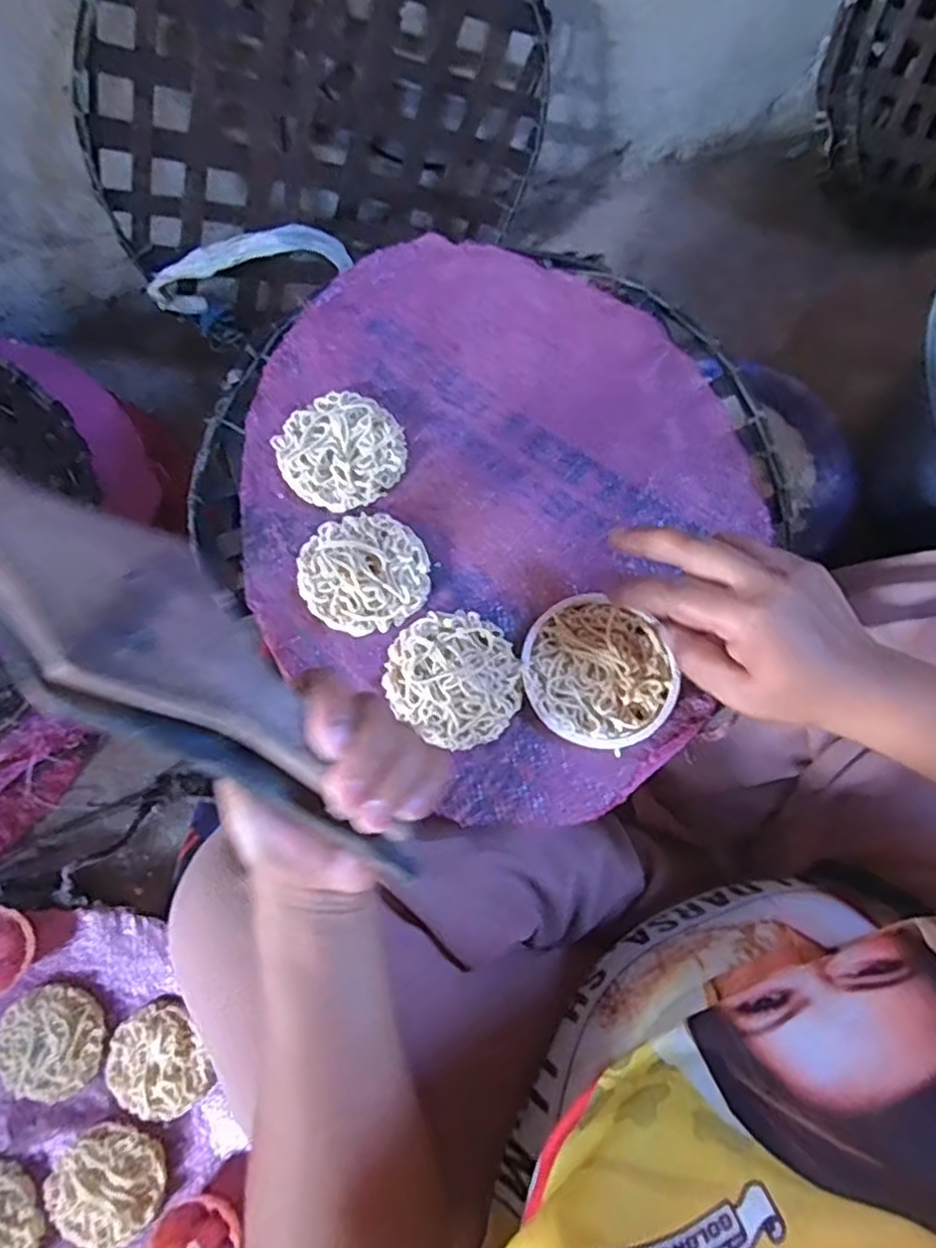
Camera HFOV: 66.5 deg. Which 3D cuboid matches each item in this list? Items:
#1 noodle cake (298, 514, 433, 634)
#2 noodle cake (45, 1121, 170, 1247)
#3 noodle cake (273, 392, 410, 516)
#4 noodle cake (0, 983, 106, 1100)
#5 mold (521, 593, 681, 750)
[{"bbox_3d":[-0.060,-0.031,0.416,0.072,0.009,0.072,1,73,-2],"label":"noodle cake"},{"bbox_3d":[-0.251,0.389,0.493,0.078,0.011,0.072,-15,74,-6],"label":"noodle cake"},{"bbox_3d":[-0.078,-0.108,0.440,0.074,0.007,0.074,1,73,-2],"label":"noodle cake"},{"bbox_3d":[-0.301,0.301,0.513,0.075,0.008,0.070,1,73,-2],"label":"noodle cake"},{"bbox_3d":[0.073,0.027,0.402,0.089,0.010,0.080,38,75,9],"label":"mold"}]

